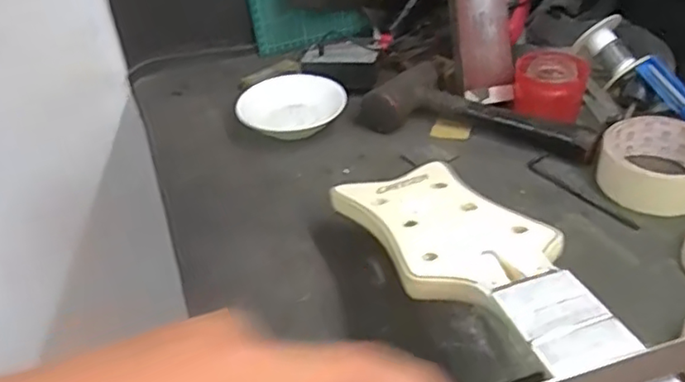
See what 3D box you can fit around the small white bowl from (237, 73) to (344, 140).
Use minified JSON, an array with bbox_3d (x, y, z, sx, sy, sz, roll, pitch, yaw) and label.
[{"bbox_3d":[-0.049,-0.080,0.619,0.103,0.031,0.095,-3,38,2],"label":"small white bowl"}]

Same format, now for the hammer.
[{"bbox_3d":[0.133,-0.085,0.609,0.222,0.032,0.104,11,41,19],"label":"hammer"}]

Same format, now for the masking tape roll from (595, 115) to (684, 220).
[{"bbox_3d":[0.260,-0.023,0.516,0.085,0.035,0.083,1,38,8],"label":"masking tape roll"}]

